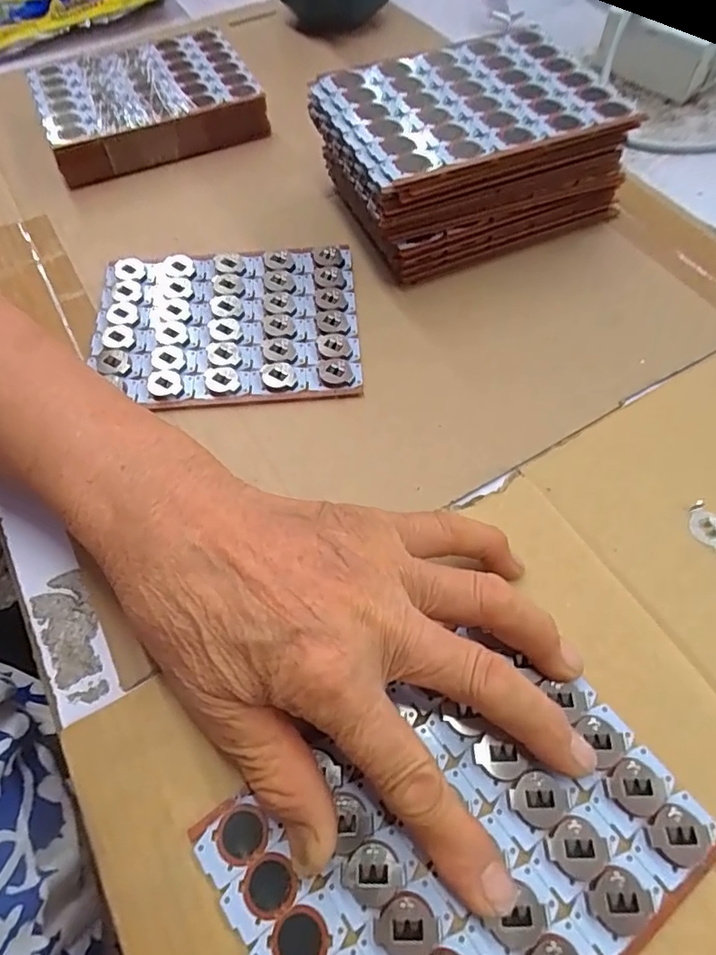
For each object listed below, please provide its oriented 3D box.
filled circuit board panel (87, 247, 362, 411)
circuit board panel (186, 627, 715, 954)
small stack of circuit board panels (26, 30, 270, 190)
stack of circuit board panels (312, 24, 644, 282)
[{"bbox_3d":[-0.075,-0.086,0.307,0.145,0.008,0.107,-5,60,-1],"label":"filled circuit board panel"},{"bbox_3d":[0.036,0.126,0.186,0.148,0.004,0.102,-29,63,-14],"label":"circuit board panel"},{"bbox_3d":[-0.153,-0.275,0.399,0.145,0.030,0.124,-23,62,-11],"label":"small stack of circuit board panels"},{"bbox_3d":[0.069,-0.192,0.325,0.162,0.068,0.104,-18,61,-8],"label":"stack of circuit board panels"}]

